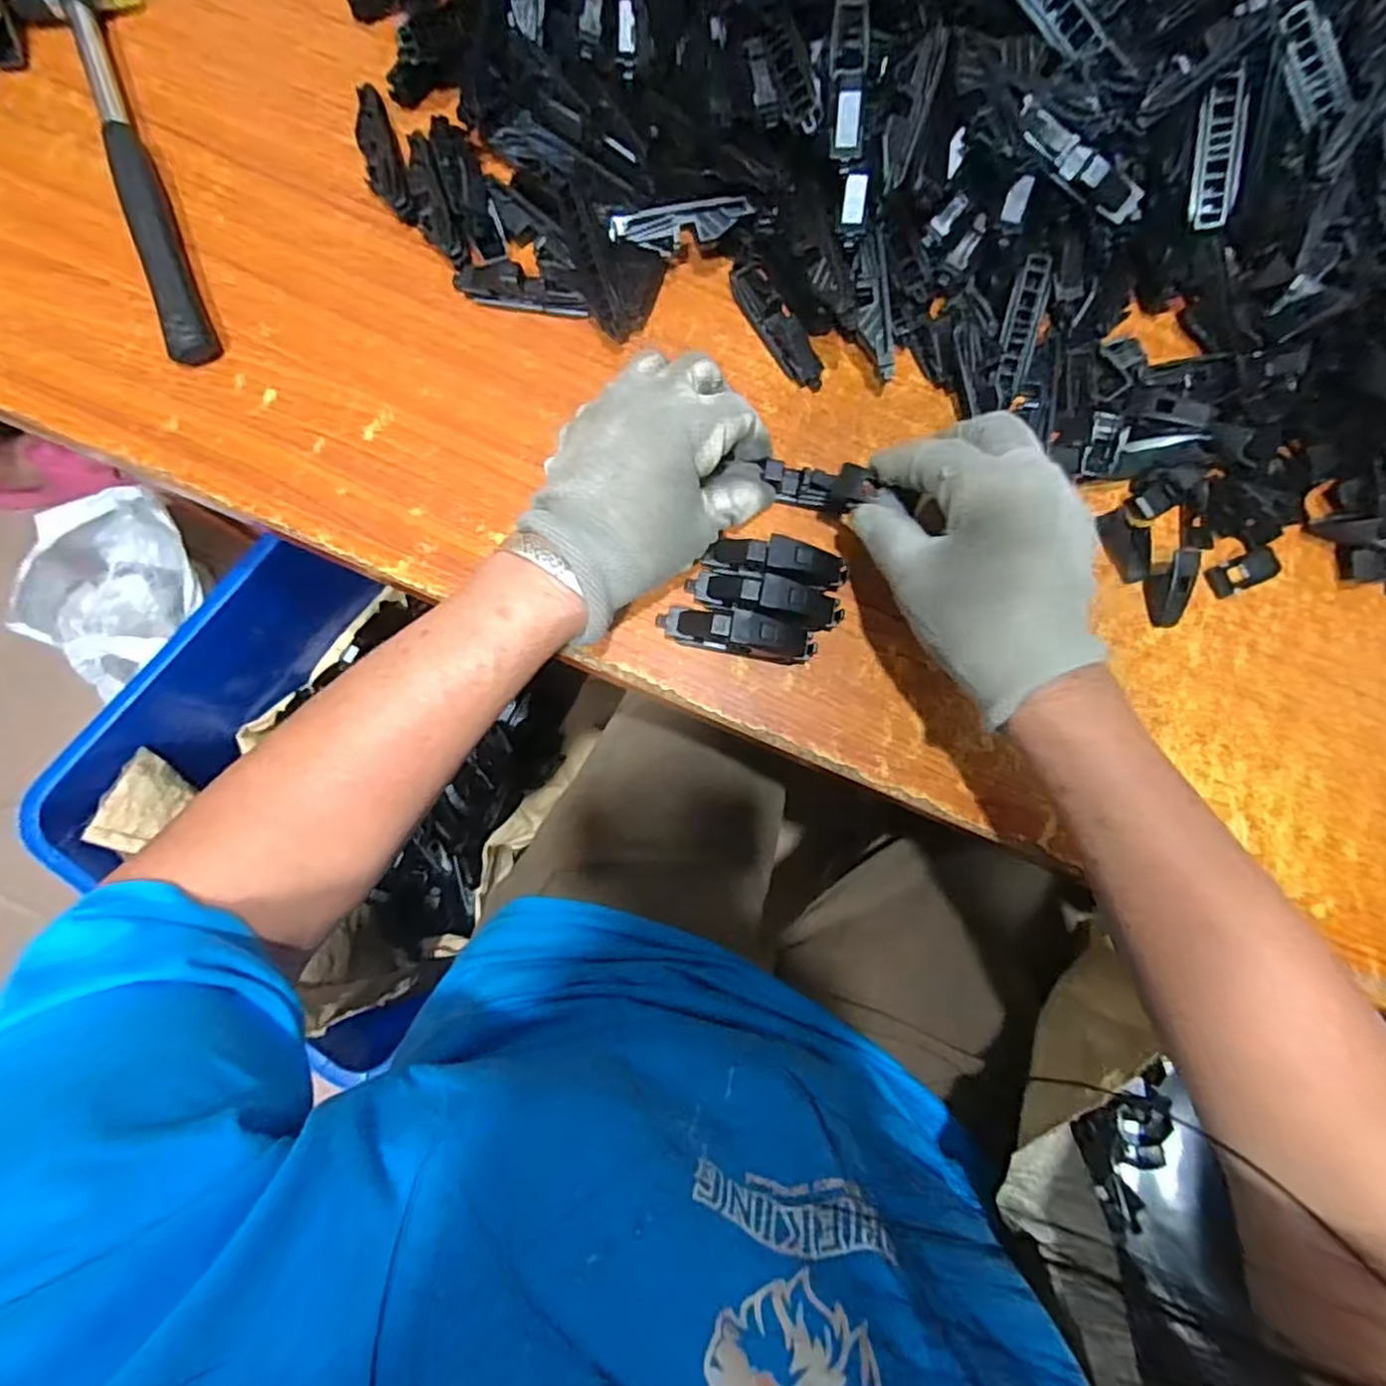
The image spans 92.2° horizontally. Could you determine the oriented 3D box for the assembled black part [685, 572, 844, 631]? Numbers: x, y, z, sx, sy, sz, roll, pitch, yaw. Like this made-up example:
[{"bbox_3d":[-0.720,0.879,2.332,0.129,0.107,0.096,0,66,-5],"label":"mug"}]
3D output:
[{"bbox_3d":[0.038,-0.050,0.347,0.081,0.021,0.021,9,82,-3],"label":"assembled black part"}]

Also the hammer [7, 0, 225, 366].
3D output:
[{"bbox_3d":[-0.297,-0.289,0.357,0.061,0.020,0.241,-23,85,-6],"label":"hammer"}]

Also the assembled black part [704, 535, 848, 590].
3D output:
[{"bbox_3d":[0.046,-0.069,0.350,0.074,0.021,0.019,8,82,-3],"label":"assembled black part"}]

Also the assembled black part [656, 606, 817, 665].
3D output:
[{"bbox_3d":[0.023,-0.031,0.344,0.081,0.022,0.023,8,82,-3],"label":"assembled black part"}]

